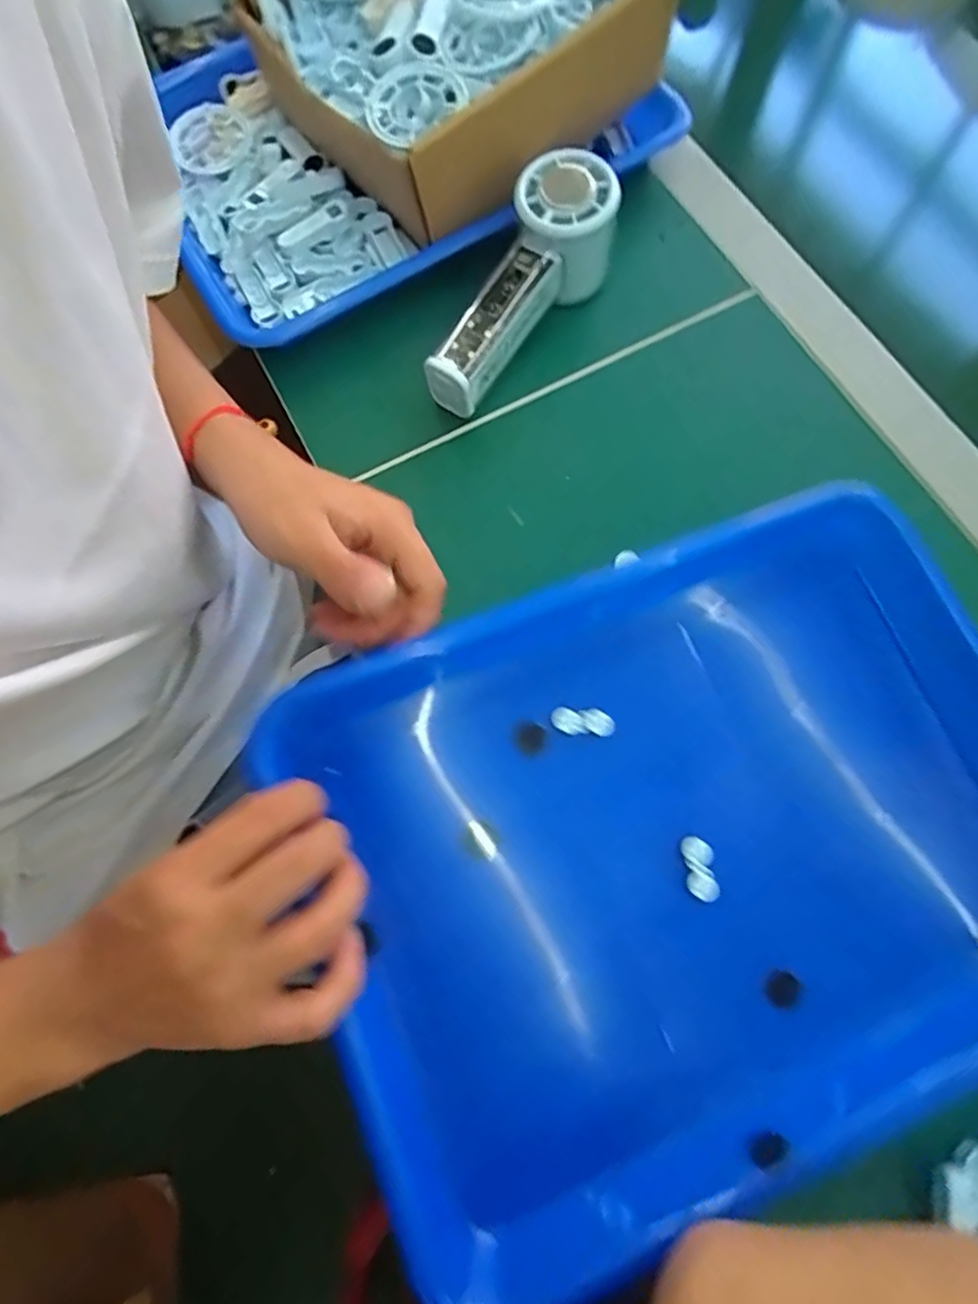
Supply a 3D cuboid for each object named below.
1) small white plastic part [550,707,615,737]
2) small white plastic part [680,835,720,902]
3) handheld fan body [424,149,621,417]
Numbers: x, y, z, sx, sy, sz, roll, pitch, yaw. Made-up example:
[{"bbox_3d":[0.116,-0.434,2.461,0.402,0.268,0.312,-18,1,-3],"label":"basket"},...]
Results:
[{"bbox_3d":[0.044,0.033,0.300,0.029,0.006,0.012,1,72,2],"label":"small white plastic part"},{"bbox_3d":[0.094,0.096,0.283,0.013,0.004,0.027,-6,72,0],"label":"small white plastic part"},{"bbox_3d":[0.020,-0.210,0.374,0.053,0.063,0.144,27,75,10],"label":"handheld fan body"}]

